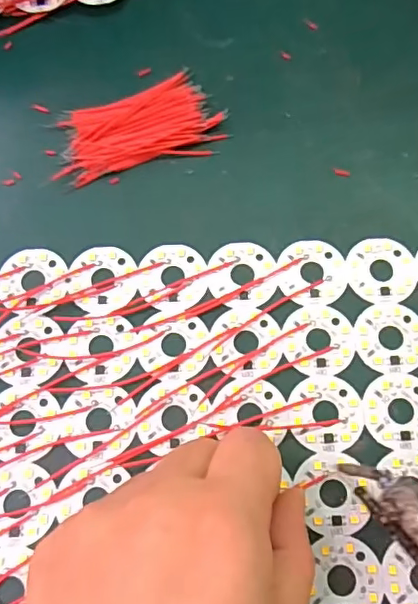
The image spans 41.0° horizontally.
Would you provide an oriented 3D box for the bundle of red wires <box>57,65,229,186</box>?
[{"bbox_3d":[-0.034,-0.086,0.269,0.077,0.008,0.046,-16,72,-5],"label":"bundle of red wires"}]

